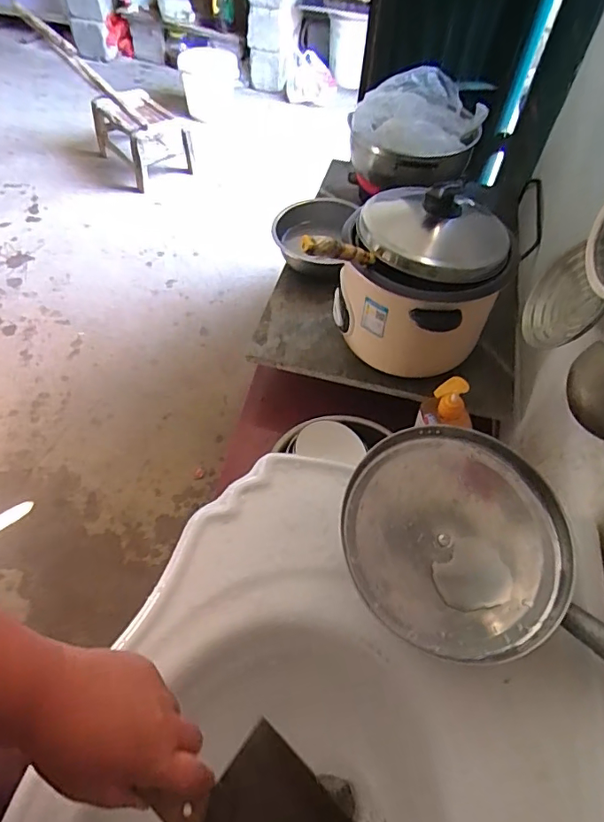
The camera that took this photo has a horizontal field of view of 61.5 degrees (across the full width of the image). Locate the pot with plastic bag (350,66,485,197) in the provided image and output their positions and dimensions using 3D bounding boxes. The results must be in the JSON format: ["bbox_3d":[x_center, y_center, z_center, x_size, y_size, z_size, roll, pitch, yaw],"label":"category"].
[{"bbox_3d":[0.253,-0.632,1.130,0.278,0.174,0.304,15,55,7],"label":"pot with plastic bag"}]

